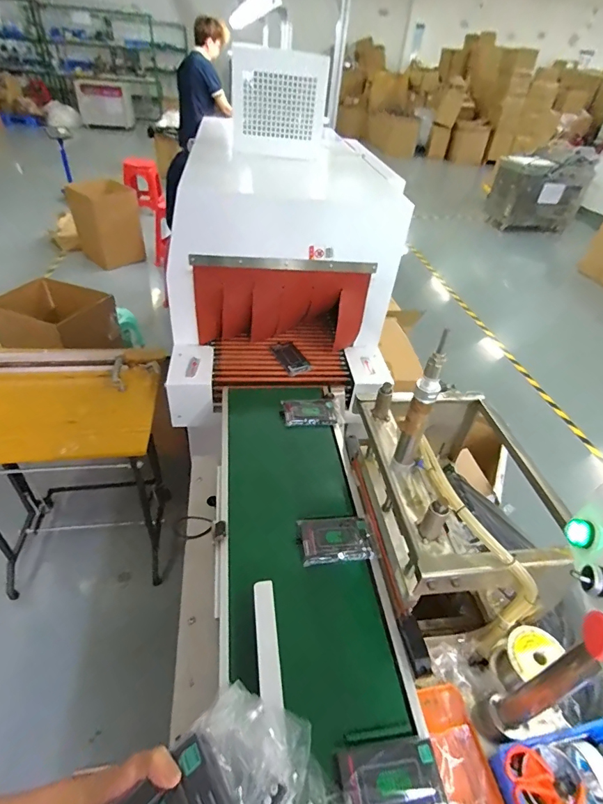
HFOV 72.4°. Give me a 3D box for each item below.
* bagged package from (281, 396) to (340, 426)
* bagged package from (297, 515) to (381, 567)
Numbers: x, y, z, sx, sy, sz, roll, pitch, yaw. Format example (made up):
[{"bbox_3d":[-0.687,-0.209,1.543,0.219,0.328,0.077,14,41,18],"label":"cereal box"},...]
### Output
[{"bbox_3d":[0.019,0.028,1.105,0.144,0.026,0.106,-5,42,-12],"label":"bagged package"},{"bbox_3d":[0.073,0.279,0.826,0.153,0.040,0.095,0,41,-7],"label":"bagged package"}]

